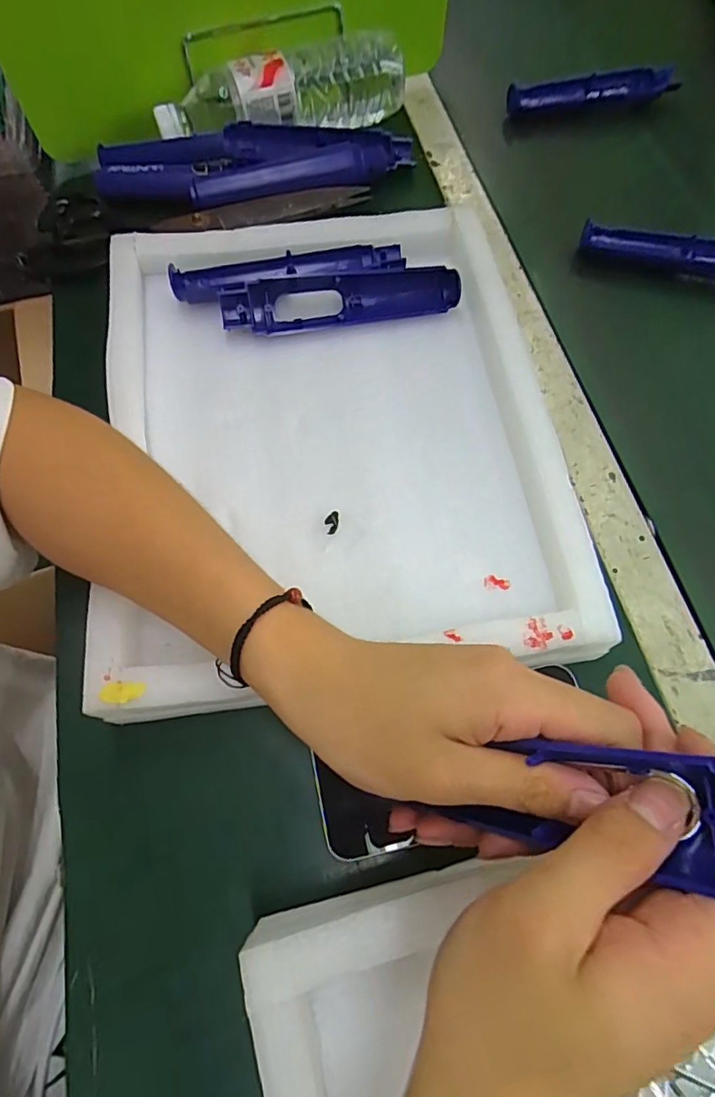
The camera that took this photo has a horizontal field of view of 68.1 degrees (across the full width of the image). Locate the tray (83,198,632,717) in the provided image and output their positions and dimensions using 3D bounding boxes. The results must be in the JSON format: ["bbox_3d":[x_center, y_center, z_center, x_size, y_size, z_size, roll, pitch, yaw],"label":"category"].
[{"bbox_3d":[-0.023,-0.086,0.356,0.285,0.049,0.346,-7,67,-3],"label":"tray"}]

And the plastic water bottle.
[{"bbox_3d":[-0.066,-0.405,0.472,0.222,0.056,0.065,-26,71,-7],"label":"plastic water bottle"}]

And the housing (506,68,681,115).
[{"bbox_3d":[0.233,-0.460,0.530,0.179,0.017,0.029,-14,68,-5],"label":"housing"}]

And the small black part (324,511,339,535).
[{"bbox_3d":[-0.016,-0.017,0.336,0.009,0.004,0.015,-3,67,-1],"label":"small black part"}]

